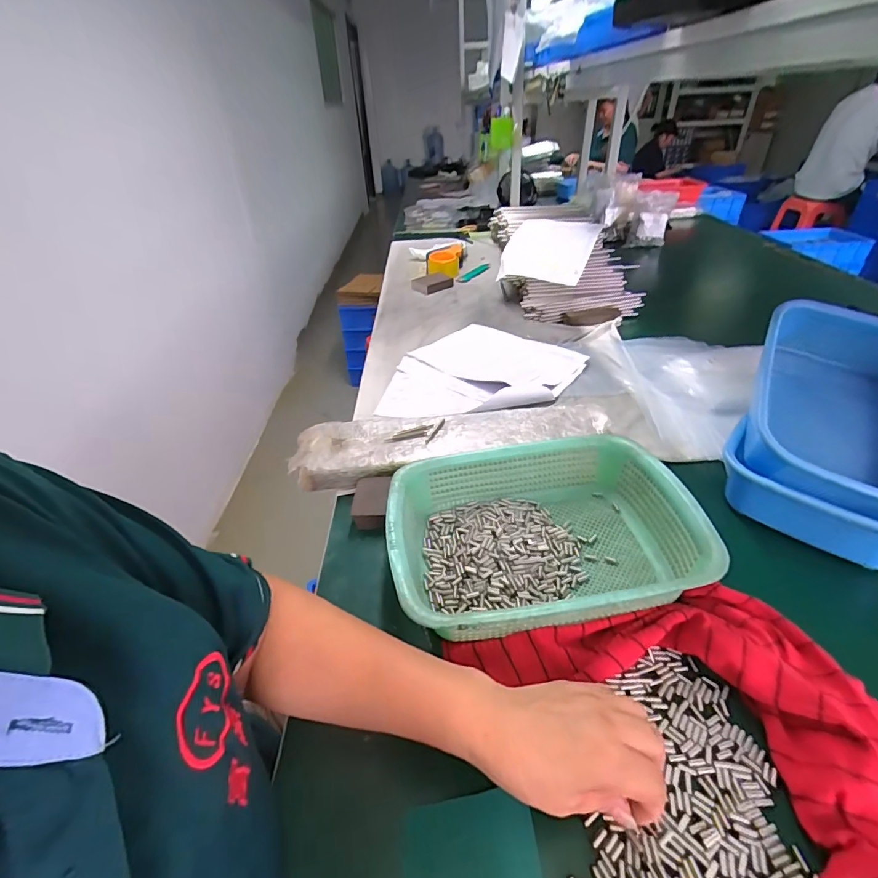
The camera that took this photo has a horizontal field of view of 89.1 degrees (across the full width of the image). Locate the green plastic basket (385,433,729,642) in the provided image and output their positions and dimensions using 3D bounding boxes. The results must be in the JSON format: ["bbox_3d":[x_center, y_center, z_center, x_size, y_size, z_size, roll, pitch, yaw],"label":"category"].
[{"bbox_3d":[0.099,0.100,0.470,0.298,0.082,0.220,-6,37,-6],"label":"green plastic basket"}]

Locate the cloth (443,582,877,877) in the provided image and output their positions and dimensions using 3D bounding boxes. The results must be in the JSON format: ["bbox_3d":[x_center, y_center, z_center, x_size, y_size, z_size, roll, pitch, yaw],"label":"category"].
[{"bbox_3d":[0.246,0.263,0.275,0.279,0.044,0.502,-21,41,-24],"label":"cloth"}]

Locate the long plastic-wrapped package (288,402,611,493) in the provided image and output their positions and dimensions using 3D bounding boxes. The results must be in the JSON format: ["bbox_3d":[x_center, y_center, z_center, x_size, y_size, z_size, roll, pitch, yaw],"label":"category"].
[{"bbox_3d":[0.019,0.001,0.638,0.451,0.039,0.119,-8,37,-8],"label":"long plastic-wrapped package"}]

